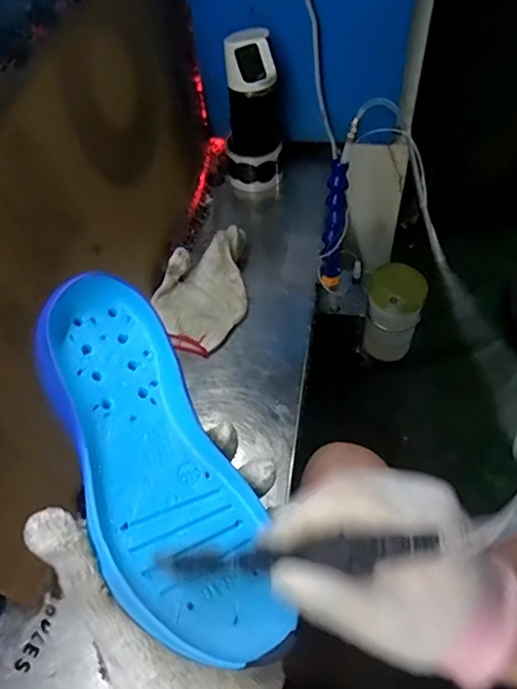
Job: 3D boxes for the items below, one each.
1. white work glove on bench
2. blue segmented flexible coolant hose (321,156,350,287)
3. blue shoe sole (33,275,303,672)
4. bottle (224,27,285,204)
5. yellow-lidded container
[{"bbox_3d":[-0.070,-0.072,0.665,0.111,0.051,0.164,4,54,8],"label":"white work glove on bench"},{"bbox_3d":[0.091,-0.139,0.659,0.024,0.150,0.021,7,29,10],"label":"blue segmented flexible coolant hose"},{"bbox_3d":[-0.060,0.064,0.310,0.079,0.032,0.223,-24,72,-13],"label":"blue shoe sole"},{"bbox_3d":[-0.010,-0.306,0.753,0.077,0.225,0.071,0,53,5],"label":"bottle"},{"bbox_3d":[0.190,-0.042,0.781,0.074,0.131,0.072,19,57,18],"label":"yellow-lidded container"}]

